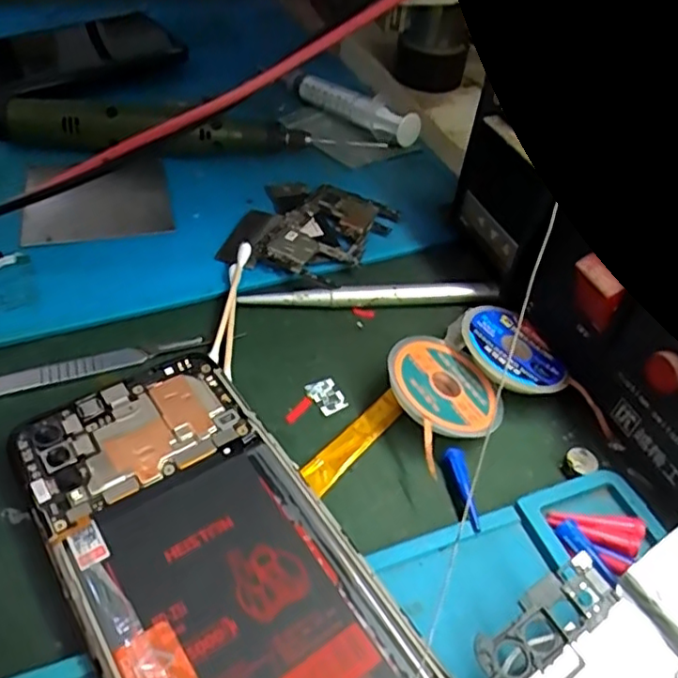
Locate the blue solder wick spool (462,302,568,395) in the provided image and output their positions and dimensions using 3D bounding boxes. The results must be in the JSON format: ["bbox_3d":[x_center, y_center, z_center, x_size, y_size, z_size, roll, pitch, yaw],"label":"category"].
[{"bbox_3d":[0.068,0.002,0.240,0.041,0.011,0.042,3,45,-3],"label":"blue solder wick spool"}]

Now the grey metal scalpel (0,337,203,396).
[{"bbox_3d":[-0.111,0.014,0.225,0.117,0.004,0.010,-13,48,-18],"label":"grey metal scalpel"}]

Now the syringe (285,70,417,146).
[{"bbox_3d":[0.005,-0.136,0.357,0.016,0.023,0.099,-31,56,-31],"label":"syringe"}]

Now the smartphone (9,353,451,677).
[{"bbox_3d":[-0.032,0.068,0.174,0.071,0.010,0.155,-25,53,-27],"label":"smartphone"}]

